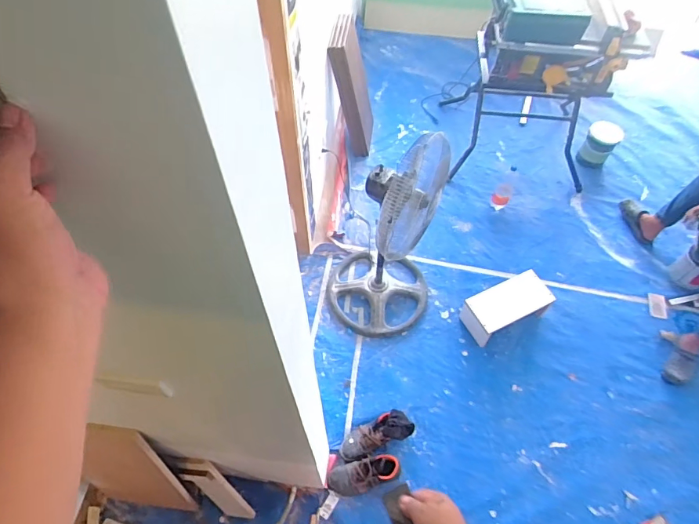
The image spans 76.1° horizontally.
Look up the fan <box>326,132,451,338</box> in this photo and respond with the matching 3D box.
[{"bbox_3d":[0.129,-0.086,1.832,0.458,0.851,0.420,0,57,0],"label":"fan"}]

